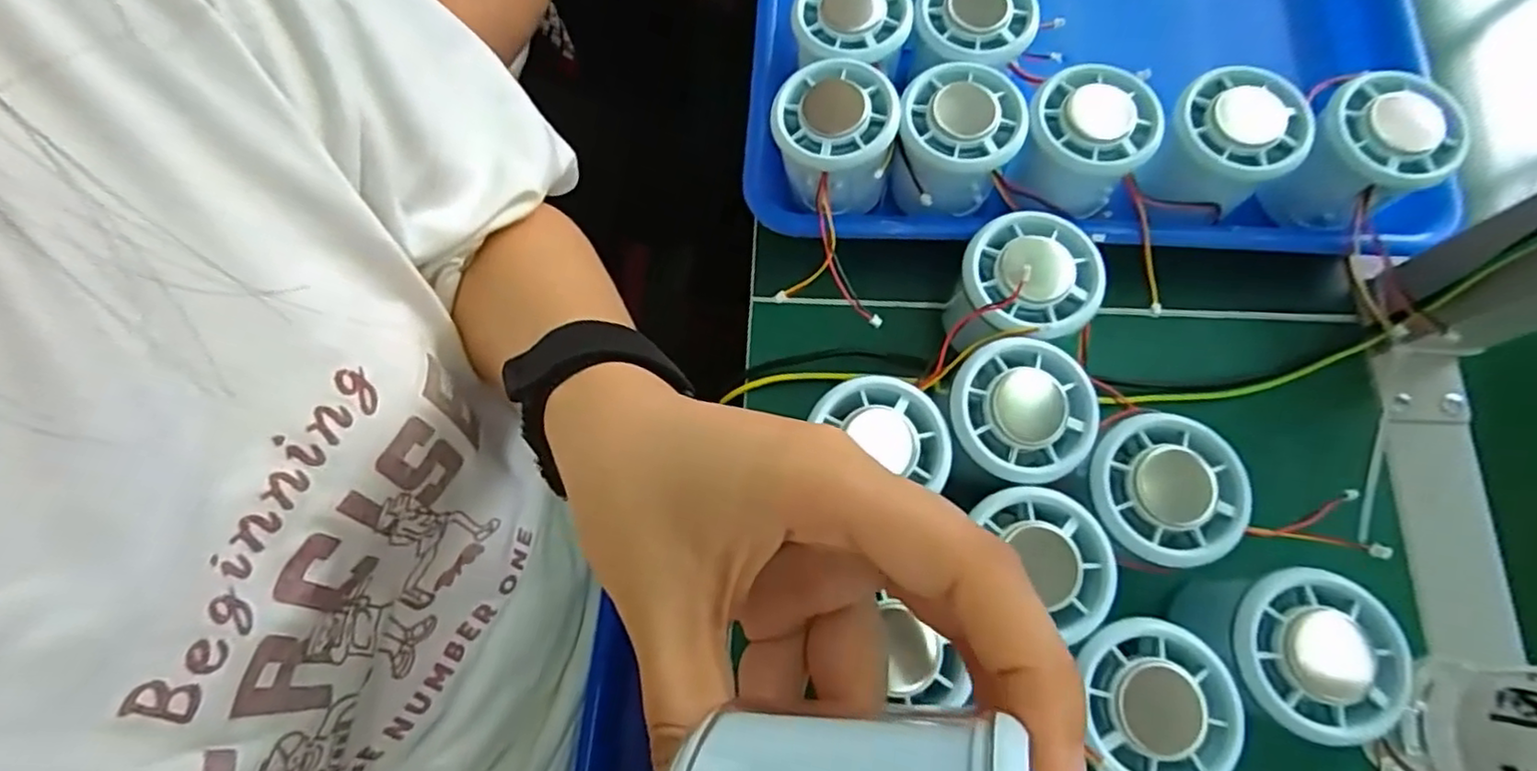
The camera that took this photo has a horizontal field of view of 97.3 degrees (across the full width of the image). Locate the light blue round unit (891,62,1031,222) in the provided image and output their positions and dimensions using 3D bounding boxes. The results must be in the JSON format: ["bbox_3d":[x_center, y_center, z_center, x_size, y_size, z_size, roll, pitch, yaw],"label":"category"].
[{"bbox_3d":[0.086,-0.109,0.316,0.054,0.043,0.062,7,74,3],"label":"light blue round unit"}]

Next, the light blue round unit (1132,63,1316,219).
[{"bbox_3d":[0.203,-0.107,0.304,0.053,0.033,0.058,30,76,9],"label":"light blue round unit"}]

